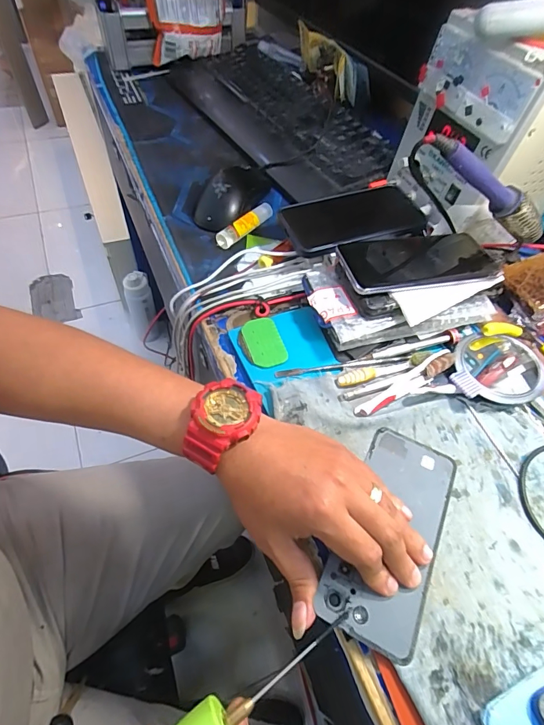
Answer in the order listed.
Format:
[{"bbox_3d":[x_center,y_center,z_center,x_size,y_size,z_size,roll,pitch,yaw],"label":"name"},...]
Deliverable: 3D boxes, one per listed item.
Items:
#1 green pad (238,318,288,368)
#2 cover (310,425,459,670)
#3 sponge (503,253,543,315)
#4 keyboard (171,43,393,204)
[{"bbox_3d":[-0.010,-0.019,0.394,0.042,0.008,0.056,-12,58,-14],"label":"green pad"},{"bbox_3d":[0.091,0.125,0.302,0.072,0.007,0.156,26,55,15],"label":"cover"},{"bbox_3d":[0.291,-0.089,0.424,0.062,0.014,0.069,-18,60,-10],"label":"sponge"},{"bbox_3d":[0.005,-0.396,0.632,0.183,0.040,0.460,-21,61,-19],"label":"keyboard"}]

